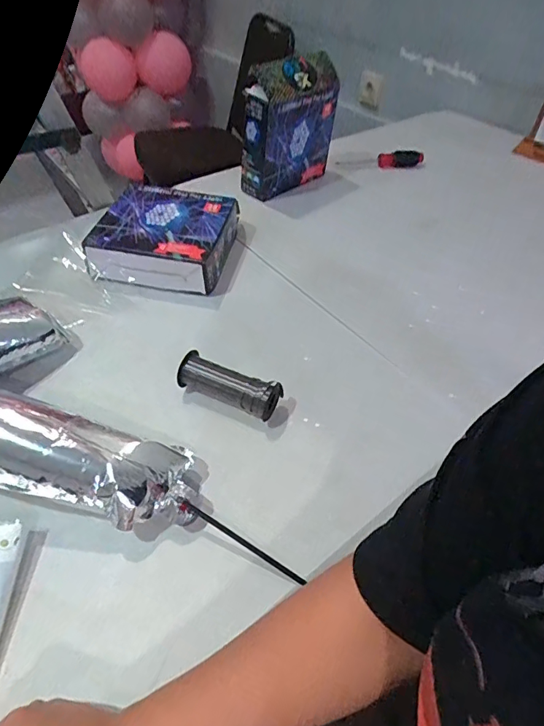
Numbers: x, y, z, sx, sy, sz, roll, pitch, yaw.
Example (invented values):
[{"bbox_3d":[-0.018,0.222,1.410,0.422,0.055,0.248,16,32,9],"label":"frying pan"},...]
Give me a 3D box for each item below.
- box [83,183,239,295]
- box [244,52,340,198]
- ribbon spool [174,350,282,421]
[{"bbox_3d":[-0.167,-0.206,0.728,0.196,0.063,0.192,9,48,3],"label":"box"},{"bbox_3d":[0.037,-0.439,0.845,0.197,0.203,0.063,-33,58,-29],"label":"box"},{"bbox_3d":[-0.052,0.028,0.551,0.125,0.040,0.037,21,50,14],"label":"ribbon spool"}]

